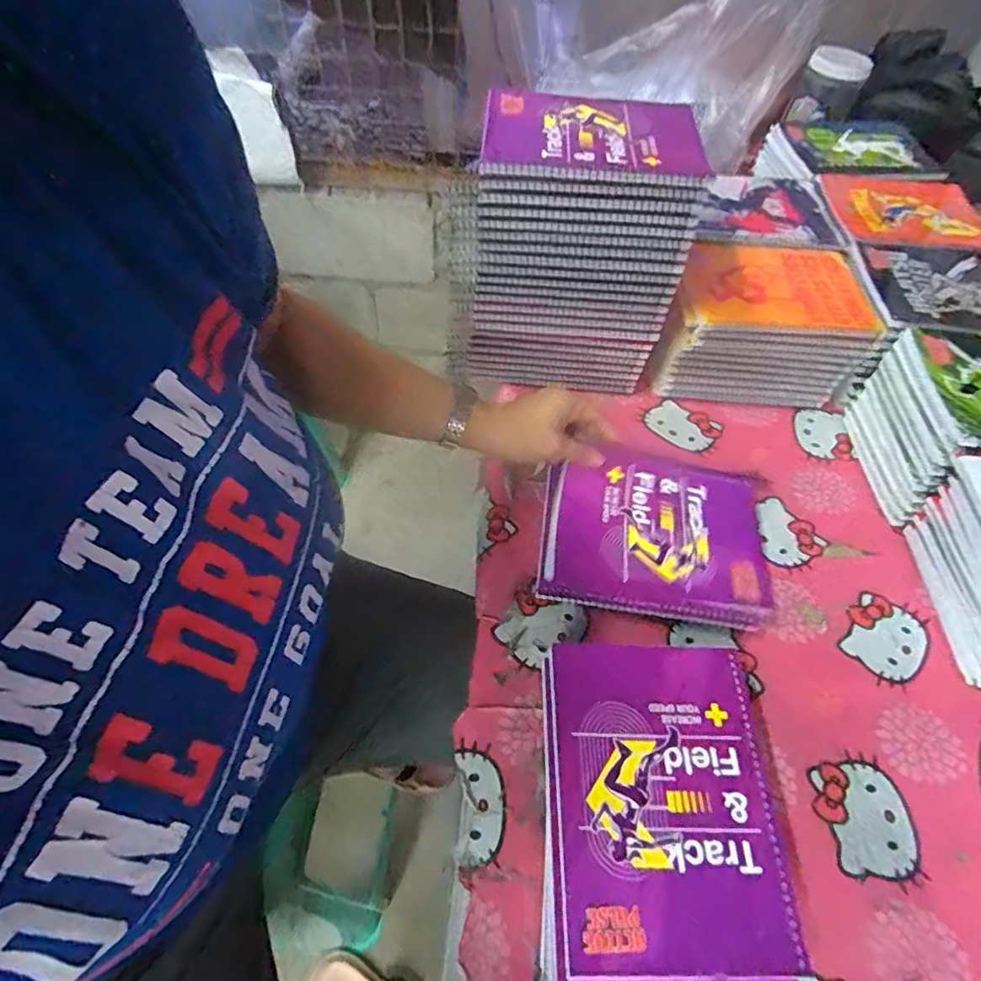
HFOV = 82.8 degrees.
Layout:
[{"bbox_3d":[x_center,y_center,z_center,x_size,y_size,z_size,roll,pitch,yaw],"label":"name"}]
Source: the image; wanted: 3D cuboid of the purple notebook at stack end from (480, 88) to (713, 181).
[{"bbox_3d":[0.094,-0.327,0.518,0.200,0.021,0.143,5,58,3],"label":"purple notebook at stack end"}]

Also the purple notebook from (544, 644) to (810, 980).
[{"bbox_3d":[0.116,0.211,0.381,0.154,0.011,0.206,2,56,-2],"label":"purple notebook"}]

